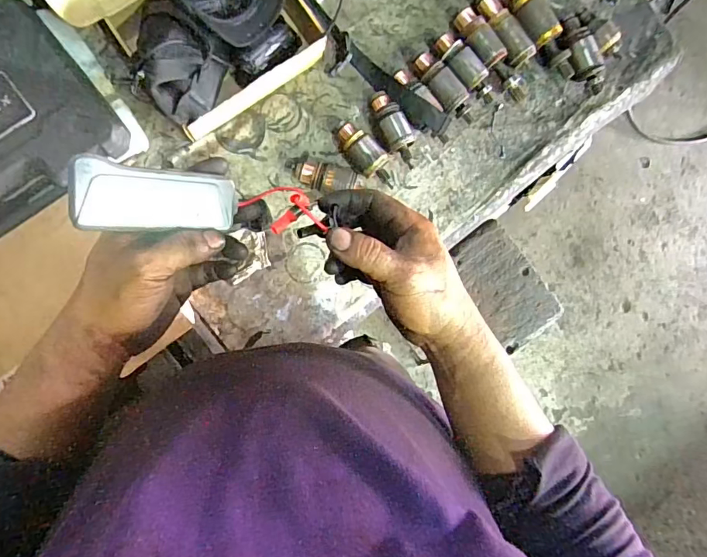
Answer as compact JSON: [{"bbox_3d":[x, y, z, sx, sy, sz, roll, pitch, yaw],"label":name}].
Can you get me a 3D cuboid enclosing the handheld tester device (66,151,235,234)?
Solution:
[{"bbox_3d":[-0.139,-0.056,0.333,0.106,0.015,0.042,0,87,-38],"label":"handheld tester device"}]

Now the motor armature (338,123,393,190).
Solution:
[{"bbox_3d":[0.020,-0.205,0.789,0.133,0.048,0.047,43,83,-4],"label":"motor armature"}]

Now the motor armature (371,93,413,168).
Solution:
[{"bbox_3d":[0.070,-0.254,0.802,0.050,0.043,0.138,-27,91,-8],"label":"motor armature"}]

